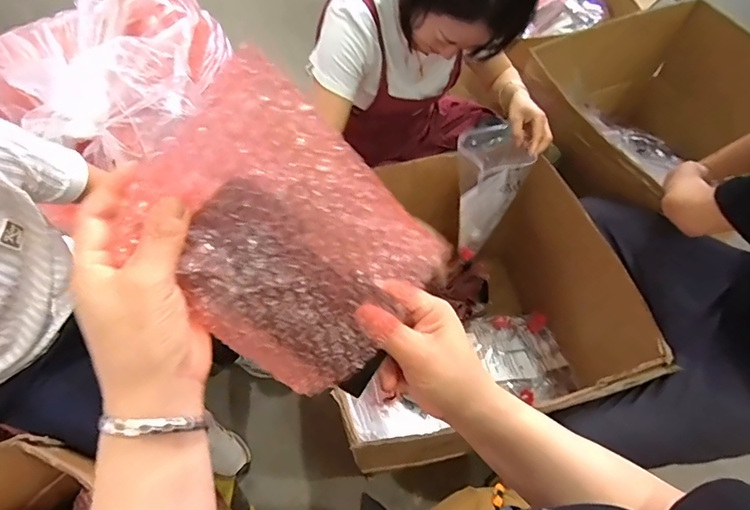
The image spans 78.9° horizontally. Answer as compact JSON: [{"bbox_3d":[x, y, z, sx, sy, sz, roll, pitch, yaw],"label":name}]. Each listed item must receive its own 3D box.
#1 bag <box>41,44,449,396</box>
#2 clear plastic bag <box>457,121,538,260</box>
[{"bbox_3d":[-0.053,-0.004,0.280,0.139,0.178,0.021,-48,25,1],"label":"bag"},{"bbox_3d":[0.248,-0.142,1.038,0.111,0.328,0.121,-14,61,-7],"label":"clear plastic bag"}]

